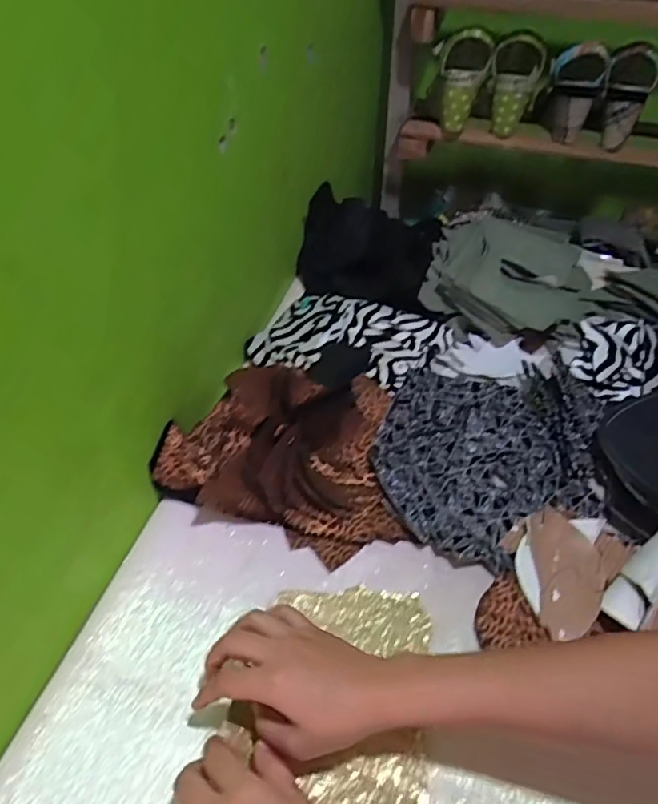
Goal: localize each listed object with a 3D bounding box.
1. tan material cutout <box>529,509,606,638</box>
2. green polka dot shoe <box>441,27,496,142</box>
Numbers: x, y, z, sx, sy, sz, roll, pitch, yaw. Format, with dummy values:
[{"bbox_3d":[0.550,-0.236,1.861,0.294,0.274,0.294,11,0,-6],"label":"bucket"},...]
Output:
[{"bbox_3d":[0.209,0.143,0.502,0.056,0.007,0.117,2,48,8],"label":"tan material cutout"},{"bbox_3d":[0.218,-0.512,0.931,0.079,0.141,0.096,8,45,6],"label":"green polka dot shoe"}]

